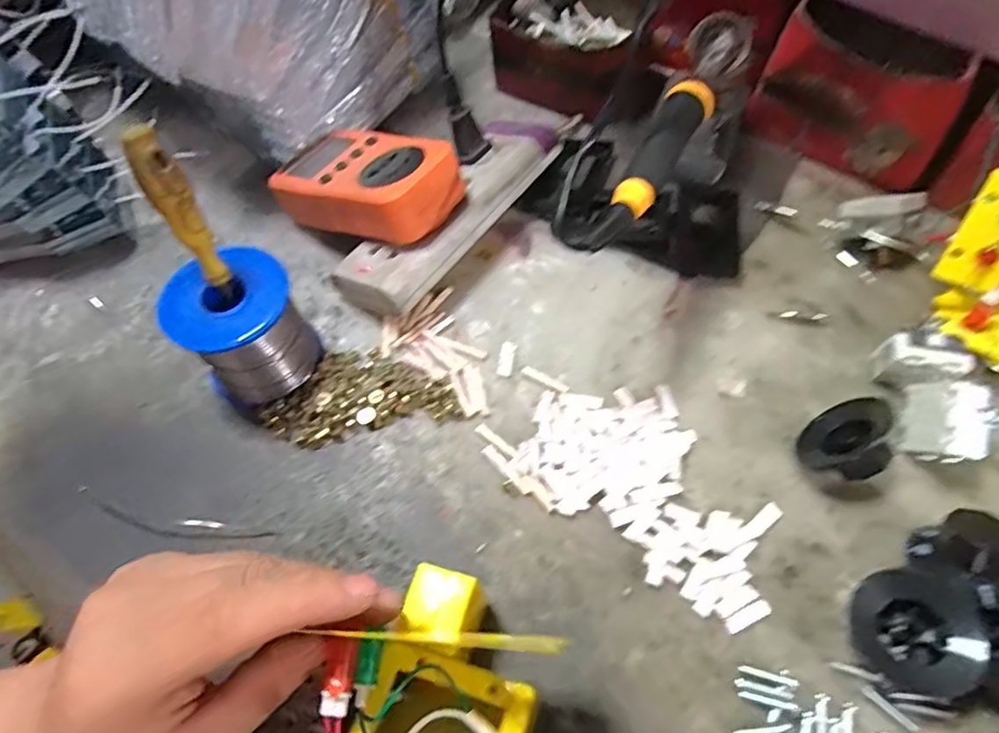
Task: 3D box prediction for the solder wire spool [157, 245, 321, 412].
[{"bbox_3d":[-0.138,-0.020,0.324,0.061,0.064,0.056,-1,59,2],"label":"solder wire spool"}]

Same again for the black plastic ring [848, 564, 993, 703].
[{"bbox_3d":[0.179,0.114,0.256,0.047,0.020,0.048,-9,63,18],"label":"black plastic ring"}]

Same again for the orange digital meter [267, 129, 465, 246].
[{"bbox_3d":[-0.088,-0.113,0.371,0.132,0.037,0.071,17,62,33],"label":"orange digital meter"}]

